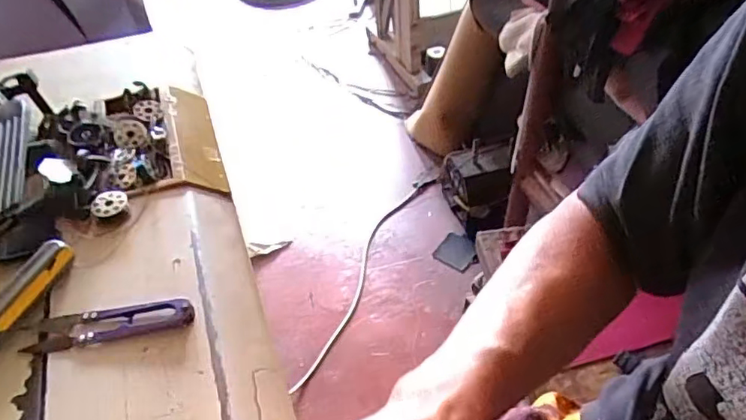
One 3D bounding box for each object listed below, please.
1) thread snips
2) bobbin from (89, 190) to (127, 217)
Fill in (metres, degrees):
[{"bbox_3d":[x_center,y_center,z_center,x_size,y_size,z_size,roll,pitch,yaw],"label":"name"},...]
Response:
[{"bbox_3d":[-0.161,0.069,0.353,0.101,0.006,0.024,-8,46,-7],"label":"thread snips"},{"bbox_3d":[-0.192,-0.004,0.419,0.022,0.009,0.024,-1,46,0],"label":"bobbin"}]

